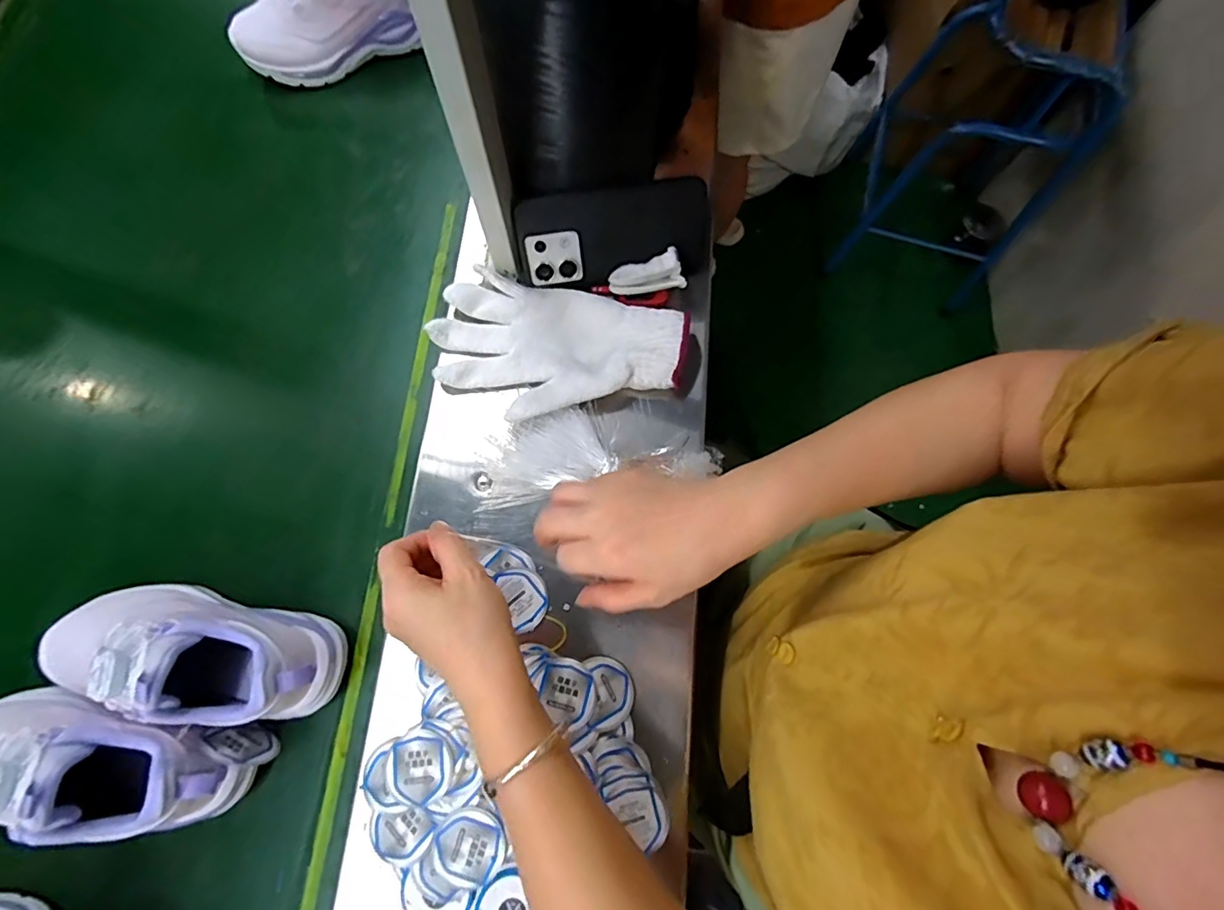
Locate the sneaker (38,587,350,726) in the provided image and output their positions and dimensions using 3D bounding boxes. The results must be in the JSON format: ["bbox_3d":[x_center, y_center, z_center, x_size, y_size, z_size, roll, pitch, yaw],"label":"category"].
[{"bbox_3d":[-0.300,0.138,0.362,0.195,0.099,0.077,12,73,2],"label":"sneaker"}]

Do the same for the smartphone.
[{"bbox_3d":[0.002,-0.190,0.454,0.167,0.078,0.010,-9,35,-6],"label":"smartphone"}]

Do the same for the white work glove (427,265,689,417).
[{"bbox_3d":[-0.047,-0.089,0.447,0.210,0.022,0.122,10,73,2],"label":"white work glove"}]

